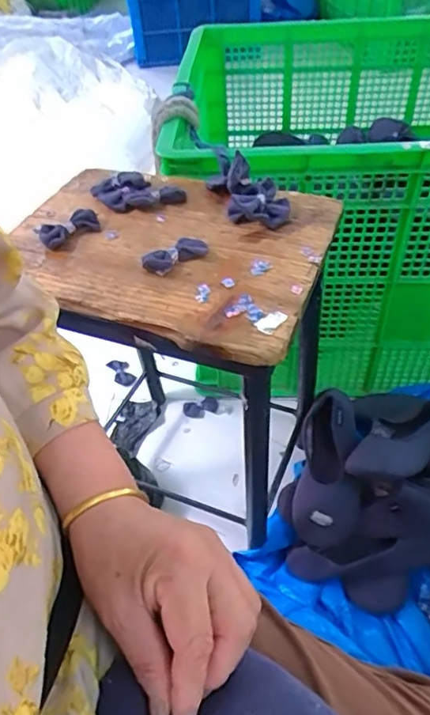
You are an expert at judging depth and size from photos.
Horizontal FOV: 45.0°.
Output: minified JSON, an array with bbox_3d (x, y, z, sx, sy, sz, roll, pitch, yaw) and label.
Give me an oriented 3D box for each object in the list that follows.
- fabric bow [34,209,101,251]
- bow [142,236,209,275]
[{"bbox_3d":[-0.178,-0.157,0.629,0.072,0.016,0.041,-25,48,-18],"label":"fabric bow"},{"bbox_3d":[-0.045,-0.113,0.576,0.070,0.016,0.034,-33,52,-25],"label":"bow"}]

